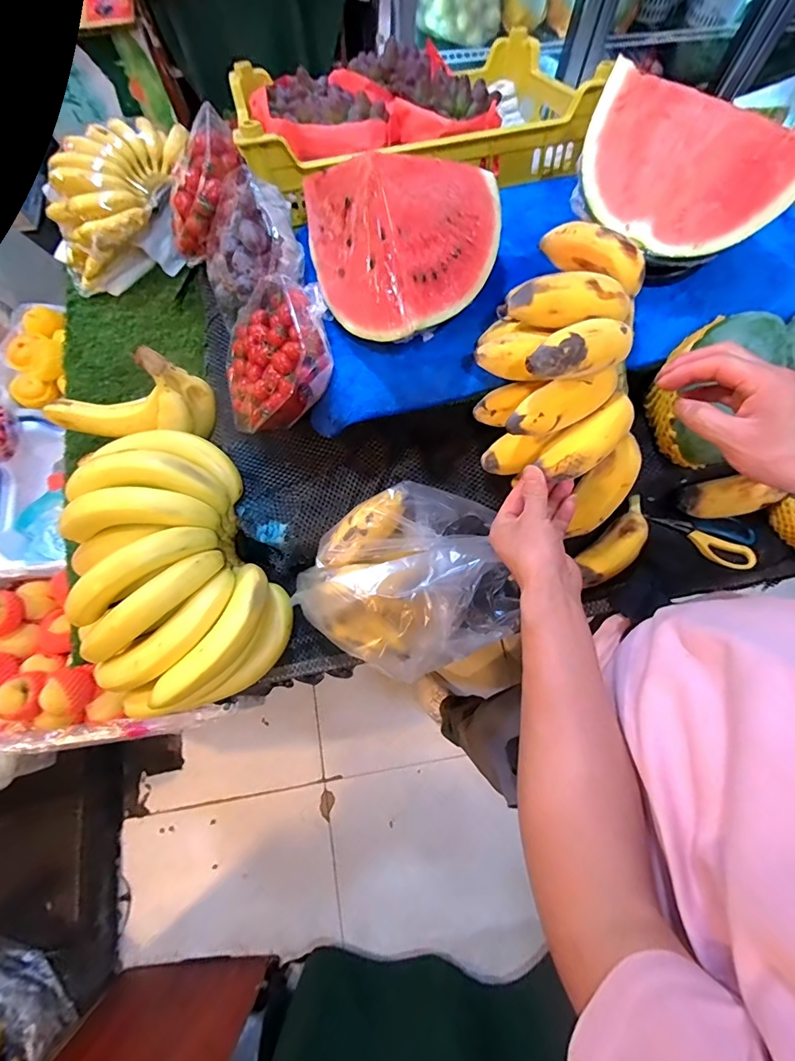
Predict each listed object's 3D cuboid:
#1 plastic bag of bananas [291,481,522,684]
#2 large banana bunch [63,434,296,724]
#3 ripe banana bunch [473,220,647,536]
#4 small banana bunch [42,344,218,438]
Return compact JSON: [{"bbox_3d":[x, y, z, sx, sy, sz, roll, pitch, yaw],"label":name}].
[{"bbox_3d":[0.010,0.054,0.476,0.227,0.101,0.185,-21,76,-6],"label":"plastic bag of bananas"},{"bbox_3d":[-0.240,0.043,0.464,0.183,0.109,0.254,-24,76,-7],"label":"large banana bunch"},{"bbox_3d":[0.171,-0.155,0.452,0.164,0.168,0.271,-8,75,-2],"label":"ripe banana bunch"},{"bbox_3d":[-0.327,-0.149,0.525,0.196,0.099,0.082,-7,74,10],"label":"small banana bunch"}]

